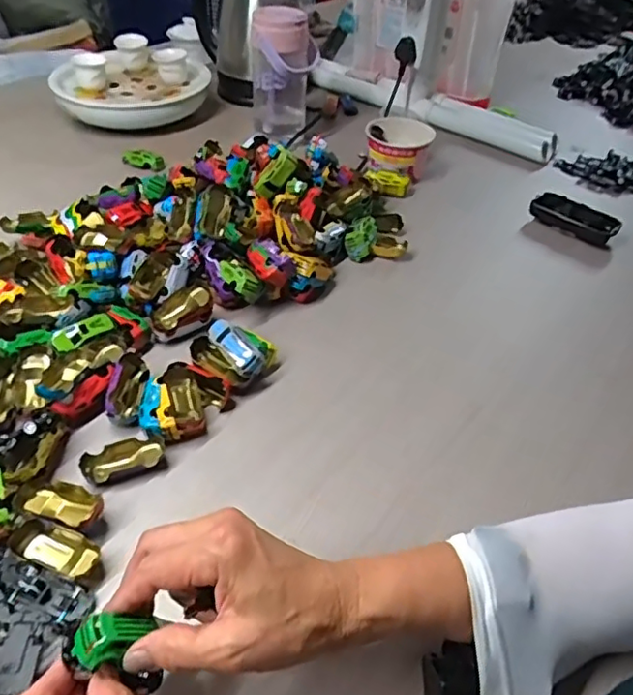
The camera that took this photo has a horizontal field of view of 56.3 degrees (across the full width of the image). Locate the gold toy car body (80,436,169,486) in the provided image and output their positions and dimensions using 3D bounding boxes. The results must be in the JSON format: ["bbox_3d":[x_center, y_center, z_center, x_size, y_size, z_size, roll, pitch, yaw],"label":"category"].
[{"bbox_3d":[-0.157,0.093,0.484,0.065,0.016,0.029,-14,46,-18],"label":"gold toy car body"}]

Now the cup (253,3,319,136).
[{"bbox_3d":[-0.047,-0.396,0.867,0.097,0.165,0.077,1,43,-3],"label":"cup"}]

